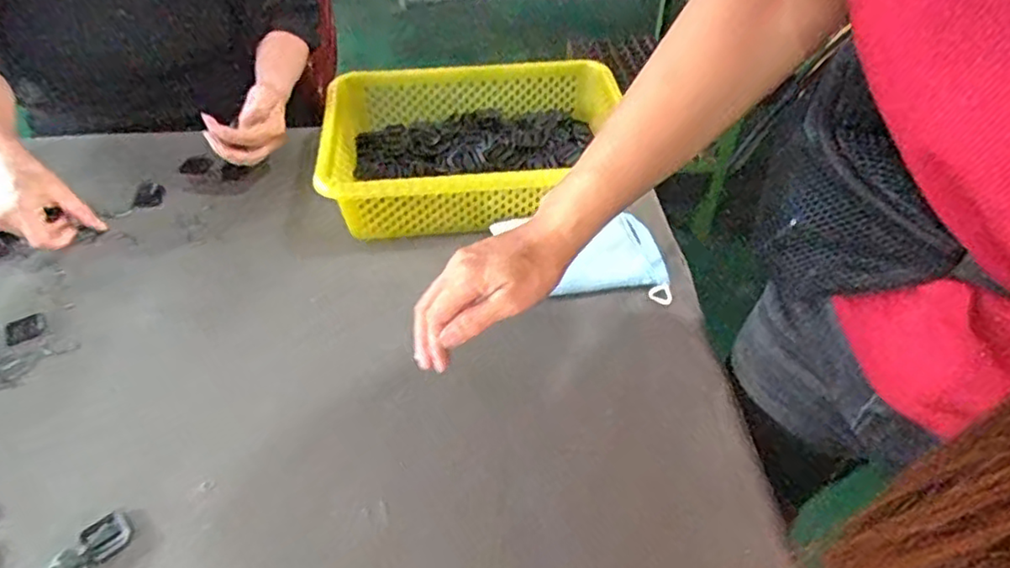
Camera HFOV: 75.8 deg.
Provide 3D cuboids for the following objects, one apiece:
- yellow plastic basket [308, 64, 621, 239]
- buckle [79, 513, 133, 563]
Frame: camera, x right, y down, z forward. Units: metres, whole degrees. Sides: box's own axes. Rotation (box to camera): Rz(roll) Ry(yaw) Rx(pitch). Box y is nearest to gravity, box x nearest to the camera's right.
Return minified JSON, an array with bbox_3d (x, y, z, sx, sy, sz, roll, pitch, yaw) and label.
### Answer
[{"bbox_3d":[-0.032,-0.161,0.784,0.353,0.097,0.256,-4,44,-6],"label":"yellow plastic basket"},{"bbox_3d":[-0.291,0.184,0.477,0.034,0.004,0.030,33,52,29],"label":"buckle"}]

